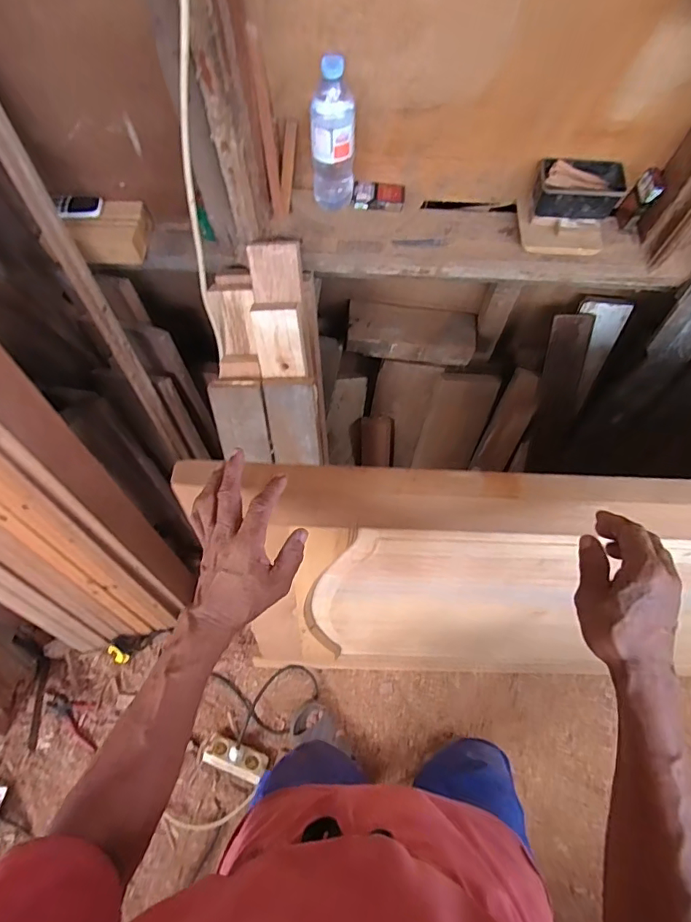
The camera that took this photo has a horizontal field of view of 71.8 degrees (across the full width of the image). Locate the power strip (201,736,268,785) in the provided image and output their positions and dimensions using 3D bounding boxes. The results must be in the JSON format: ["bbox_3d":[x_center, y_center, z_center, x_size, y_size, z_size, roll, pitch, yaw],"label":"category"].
[{"bbox_3d":[-0.285,0.767,1.225,0.164,0.054,0.076,19,70,7],"label":"power strip"}]

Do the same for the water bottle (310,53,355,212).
[{"bbox_3d":[-0.021,-0.534,0.799,0.073,0.235,0.058,-5,68,-2],"label":"water bottle"}]

